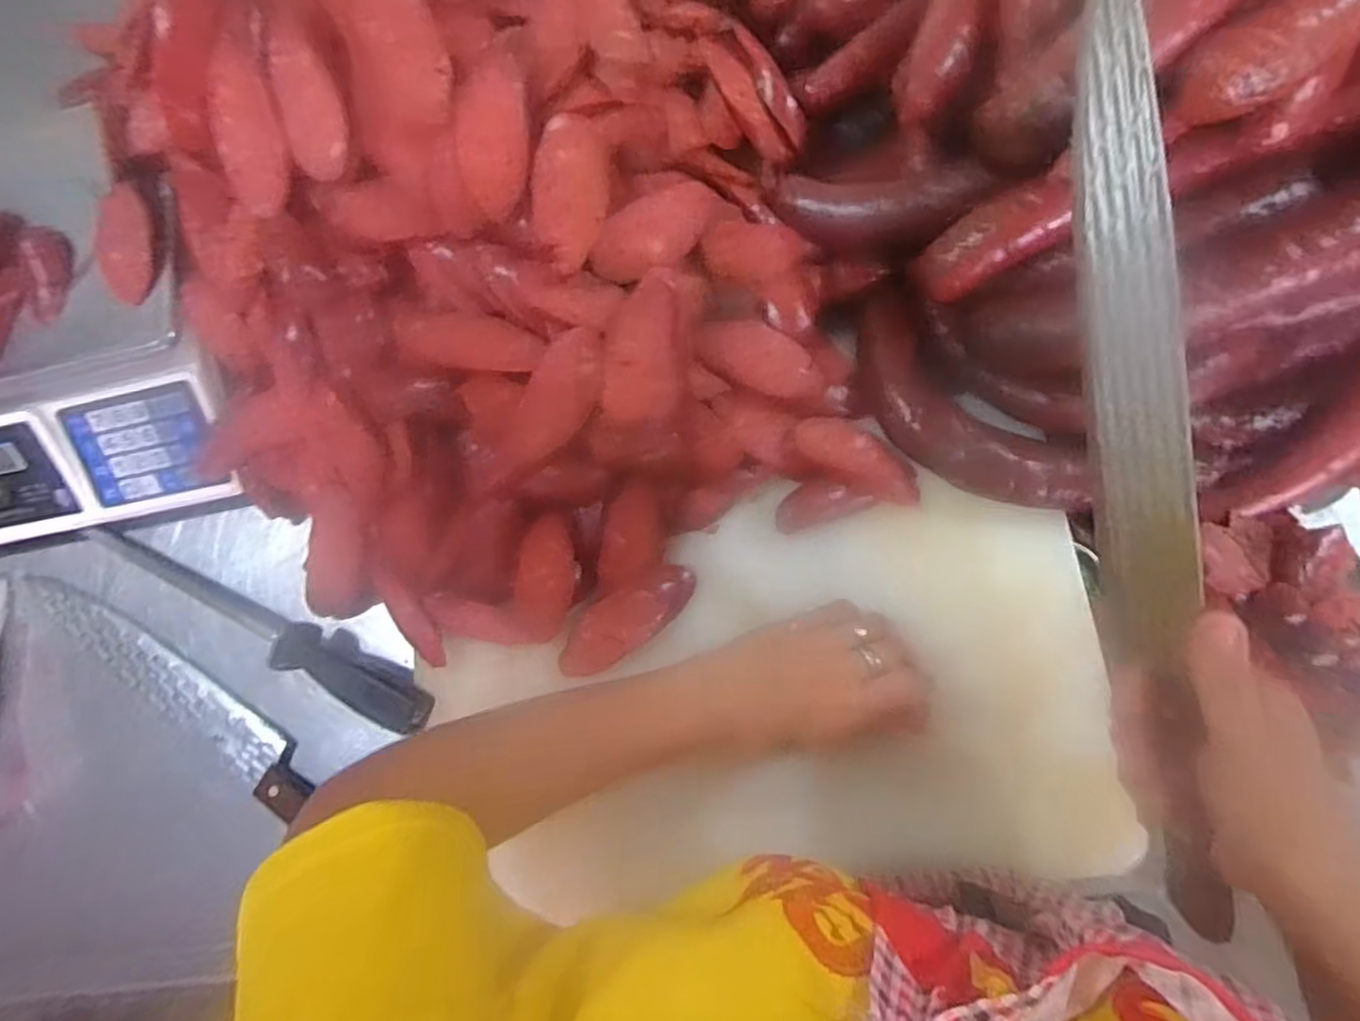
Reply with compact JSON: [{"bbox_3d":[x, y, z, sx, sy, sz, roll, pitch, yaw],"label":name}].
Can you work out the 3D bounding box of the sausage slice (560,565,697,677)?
[{"bbox_3d":[-0.036,0.071,0.479,0.102,0.014,0.039,-37,90,-4],"label":"sausage slice"}]

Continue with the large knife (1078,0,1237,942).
[{"bbox_3d":[0.199,0.001,0.306,0.023,0.035,0.408,-12,103,6],"label":"large knife"}]

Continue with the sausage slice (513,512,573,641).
[{"bbox_3d":[-0.088,0.045,0.472,0.037,0.008,0.083,10,100,8],"label":"sausage slice"}]

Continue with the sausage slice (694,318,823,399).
[{"bbox_3d":[0.051,-0.096,0.460,0.082,0.011,0.039,30,95,-7],"label":"sausage slice"}]

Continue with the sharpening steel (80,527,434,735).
[{"bbox_3d":[-0.321,0.079,0.537,0.338,0.037,0.033,19,88,24],"label":"sharpening steel"}]

